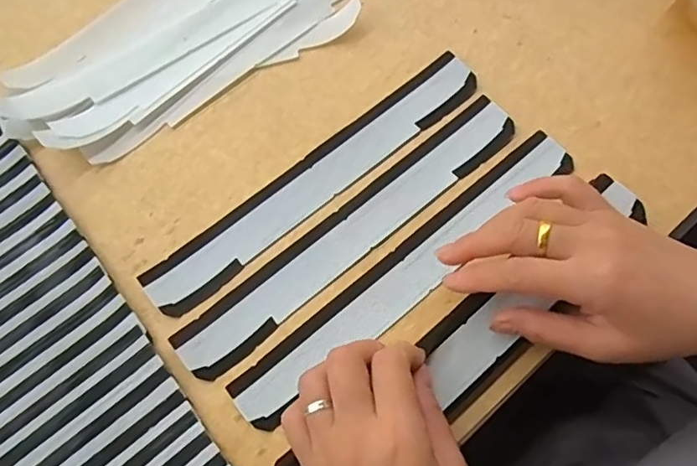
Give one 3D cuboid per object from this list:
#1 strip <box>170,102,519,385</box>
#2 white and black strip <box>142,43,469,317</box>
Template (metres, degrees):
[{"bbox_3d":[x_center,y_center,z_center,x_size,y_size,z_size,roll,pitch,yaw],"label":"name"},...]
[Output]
[{"bbox_3d":[0.005,-0.002,0.339,0.257,0.004,0.034,-38,77,-10],"label":"strip"},{"bbox_3d":[-0.019,-0.036,0.351,0.257,0.005,0.034,-38,75,-11],"label":"white and black strip"}]

